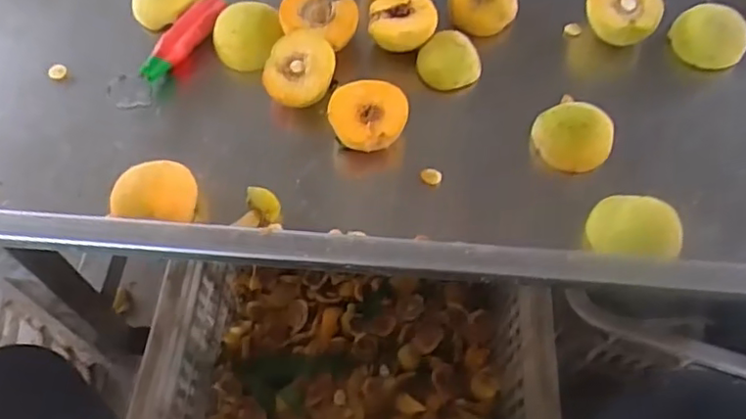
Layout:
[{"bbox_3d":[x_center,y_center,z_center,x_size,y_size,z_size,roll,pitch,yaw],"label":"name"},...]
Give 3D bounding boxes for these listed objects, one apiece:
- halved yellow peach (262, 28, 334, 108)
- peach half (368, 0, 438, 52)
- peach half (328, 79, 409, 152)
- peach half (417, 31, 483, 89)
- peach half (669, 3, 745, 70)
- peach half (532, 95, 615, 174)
[{"bbox_3d":[-0.060,-0.110,0.505,0.056,0.042,0.057,-5,61,-1],"label":"halved yellow peach"},{"bbox_3d":[0.026,-0.157,0.533,0.057,0.039,0.061,3,61,2],"label":"peach half"},{"bbox_3d":[-0.004,-0.071,0.484,0.059,0.030,0.055,-4,76,-4],"label":"peach half"},{"bbox_3d":[0.064,-0.127,0.521,0.045,0.027,0.045,-1,61,1],"label":"peach half"},{"bbox_3d":[0.283,-0.144,0.517,0.060,0.036,0.046,31,66,17],"label":"peach half"},{"bbox_3d":[0.157,-0.056,0.482,0.059,0.038,0.049,26,65,15],"label":"peach half"}]

